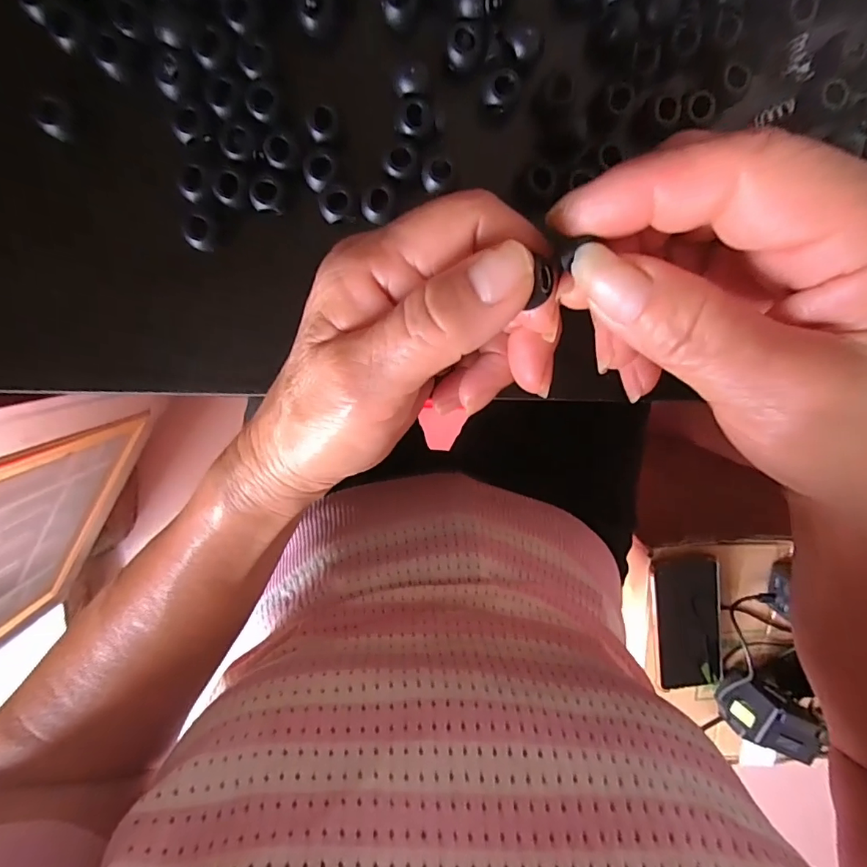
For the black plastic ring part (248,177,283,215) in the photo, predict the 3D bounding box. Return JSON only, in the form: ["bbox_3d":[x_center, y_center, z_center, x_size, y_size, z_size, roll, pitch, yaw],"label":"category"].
[{"bbox_3d":[-0.066,-0.094,0.188,0.011,0.006,0.012,-1,102,-3],"label":"black plastic ring part"}]

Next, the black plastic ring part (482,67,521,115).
[{"bbox_3d":[0.026,-0.131,0.182,0.014,0.006,0.012,20,101,-7],"label":"black plastic ring part"}]

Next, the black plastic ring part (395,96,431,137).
[{"bbox_3d":[-0.008,-0.123,0.184,0.013,0.004,0.013,7,102,-4],"label":"black plastic ring part"}]

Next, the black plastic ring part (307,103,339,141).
[{"bbox_3d":[-0.043,-0.119,0.183,0.012,0.004,0.012,-1,102,-3],"label":"black plastic ring part"}]

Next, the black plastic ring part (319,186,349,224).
[{"bbox_3d":[-0.039,-0.090,0.187,0.013,0.004,0.011,-39,101,6],"label":"black plastic ring part"}]

